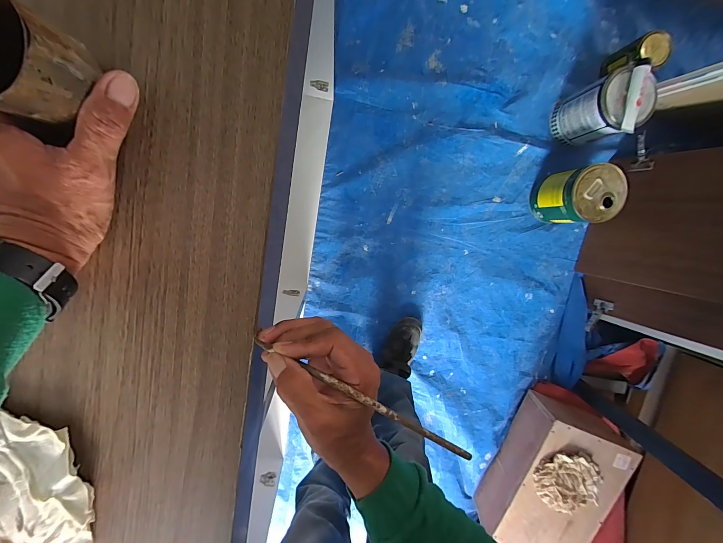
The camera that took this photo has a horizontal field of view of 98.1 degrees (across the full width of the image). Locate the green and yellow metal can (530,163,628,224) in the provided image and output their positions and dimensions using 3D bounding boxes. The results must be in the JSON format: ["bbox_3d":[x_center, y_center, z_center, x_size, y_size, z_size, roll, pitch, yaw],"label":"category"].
[{"bbox_3d":[0.649,-0.230,0.960,0.145,0.224,0.152,-1,98,-4],"label":"green and yellow metal can"}]

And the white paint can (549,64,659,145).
[{"bbox_3d":[0.710,-0.479,0.923,0.171,0.224,0.156,-1,98,-4],"label":"white paint can"}]

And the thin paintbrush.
[{"bbox_3d":[-0.004,0.098,0.249,0.189,0.007,0.007,26,96,9],"label":"thin paintbrush"}]

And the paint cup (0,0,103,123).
[{"bbox_3d":[-0.192,-0.116,0.172,0.054,0.046,0.053,-1,98,-4],"label":"paint cup"}]

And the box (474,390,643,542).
[{"bbox_3d":[0.657,0.717,1.100,0.317,0.241,0.531,19,97,-8],"label":"box"}]

